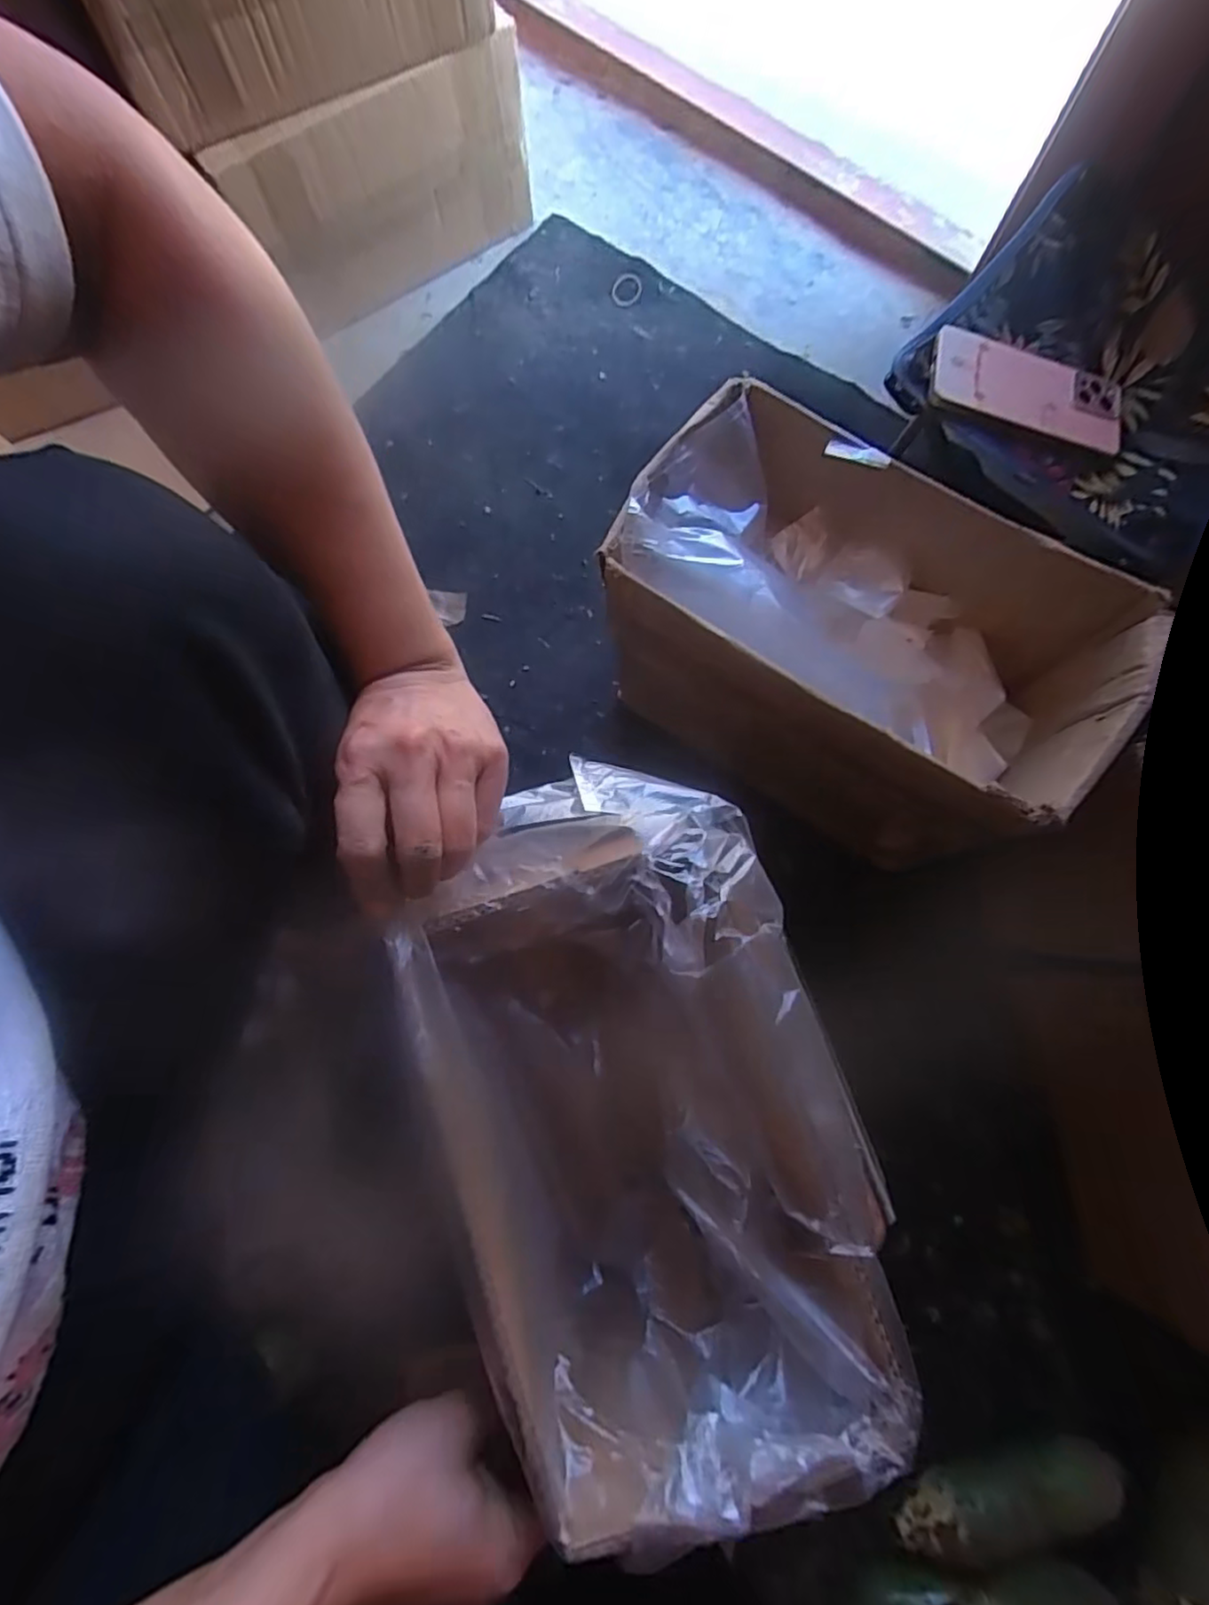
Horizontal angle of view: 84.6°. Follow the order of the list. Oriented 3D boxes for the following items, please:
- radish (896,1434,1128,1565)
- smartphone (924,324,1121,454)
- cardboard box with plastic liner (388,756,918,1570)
[{"bbox_3d":[0.317,0.545,0.522,0.175,0.043,0.053,-9,77,-2],"label":"radish"},{"bbox_3d":[0.338,-0.326,0.529,0.163,0.015,0.076,16,77,-5],"label":"smartphone"},{"bbox_3d":[0.010,0.128,0.303,0.163,0.094,0.292,-10,82,-2],"label":"cardboard box with plastic liner"}]

